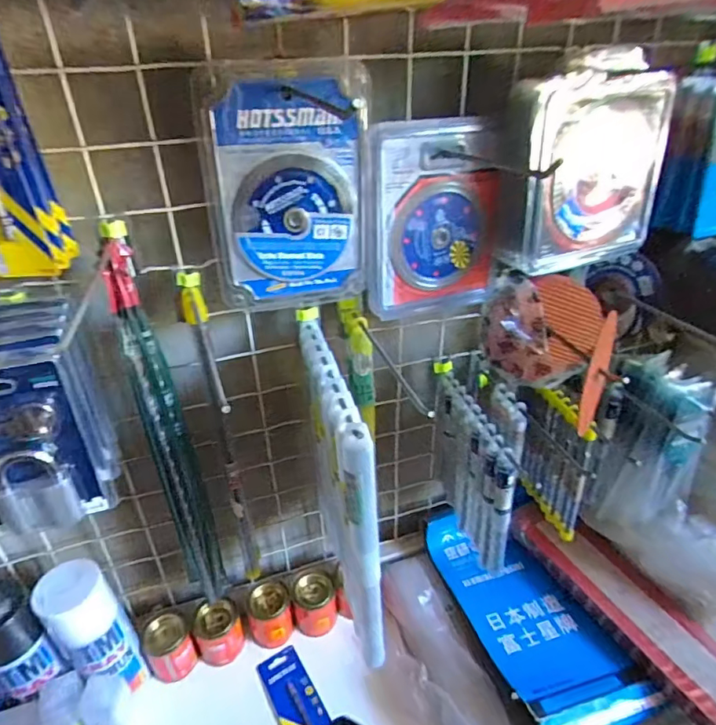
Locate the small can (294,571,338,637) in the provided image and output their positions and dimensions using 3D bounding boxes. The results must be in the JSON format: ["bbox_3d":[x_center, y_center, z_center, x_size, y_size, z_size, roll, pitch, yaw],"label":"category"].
[{"bbox_3d":[-0.054,0.309,0.637,0.052,0.057,0.050,-2,30,1],"label":"small can"}]

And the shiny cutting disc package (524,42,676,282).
[{"bbox_3d":[0.210,-0.176,0.450,0.143,0.182,0.048,-15,29,-15],"label":"shiny cutting disc package"}]

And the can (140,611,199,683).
[{"bbox_3d":[-0.228,0.345,0.602,0.049,0.067,0.044,-23,36,-31],"label":"can"}]

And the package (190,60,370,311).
[{"bbox_3d":[-0.058,-0.142,0.423,0.131,0.189,0.022,-11,31,-13],"label":"package"}]

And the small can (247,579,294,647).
[{"bbox_3d":[-0.112,0.322,0.637,0.052,0.065,0.045,-15,32,-20],"label":"small can"}]

